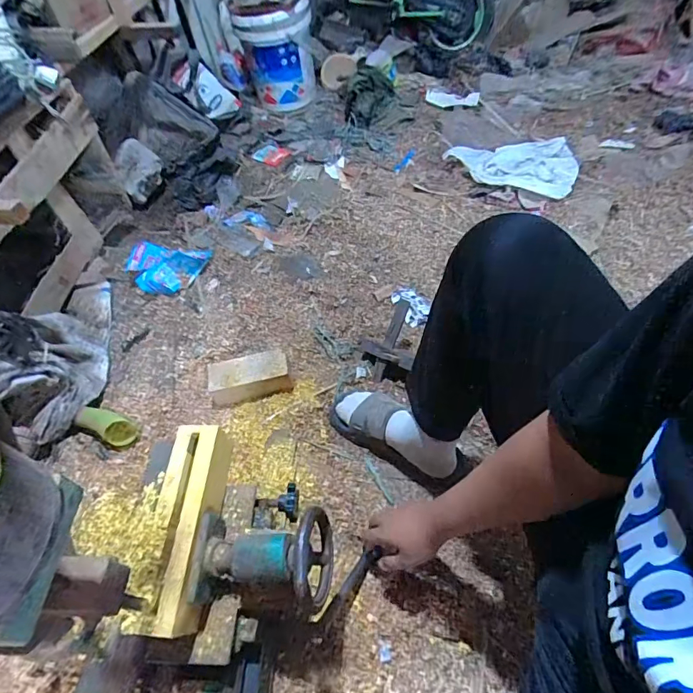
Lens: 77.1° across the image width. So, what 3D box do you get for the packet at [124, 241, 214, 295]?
[{"bbox_3d":[-0.516,-0.239,1.241,0.204,0.062,0.198,9,55,13],"label":"packet"}]

